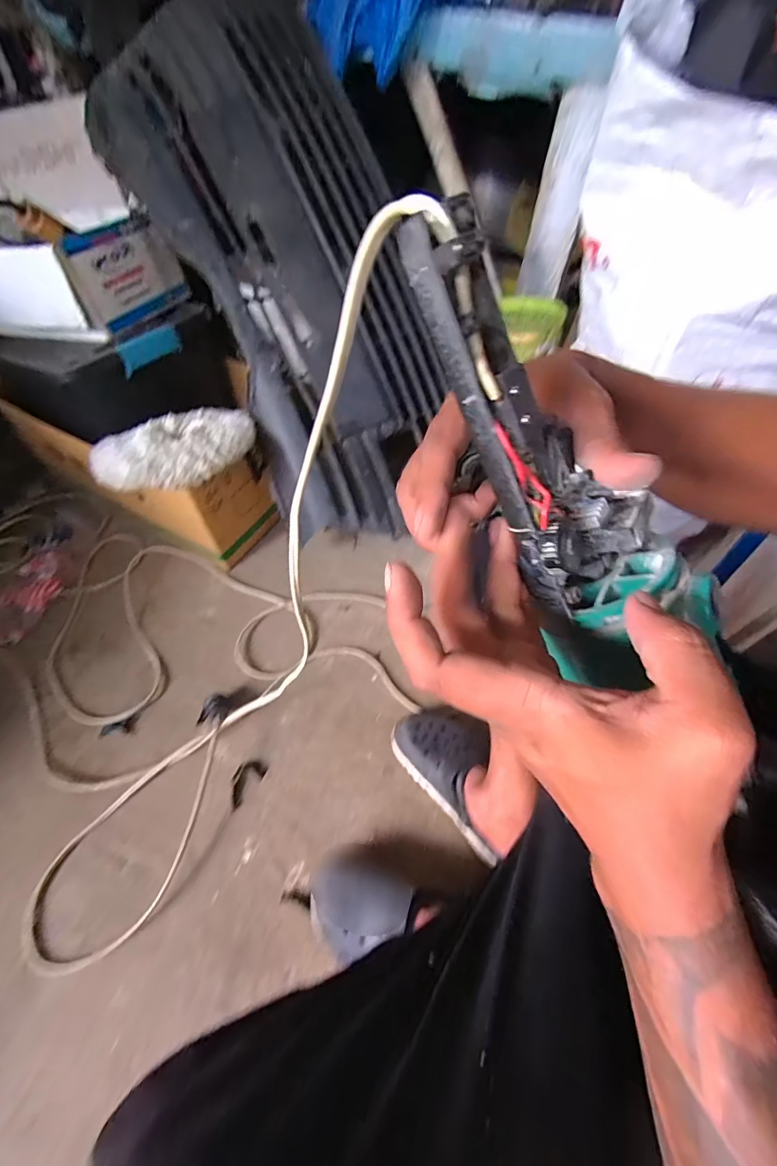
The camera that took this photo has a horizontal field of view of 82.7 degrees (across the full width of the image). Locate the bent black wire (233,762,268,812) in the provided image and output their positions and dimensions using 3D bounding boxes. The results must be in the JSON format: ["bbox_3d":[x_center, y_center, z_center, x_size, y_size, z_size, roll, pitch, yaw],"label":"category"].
[{"bbox_3d":[-0.215,0.294,0.657,0.037,0.004,0.066,33,61,17],"label":"bent black wire"}]

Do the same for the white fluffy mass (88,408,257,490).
[{"bbox_3d":[-0.322,-0.210,0.673,0.236,0.033,0.165,-29,60,-20],"label":"white fluffy mass"}]

